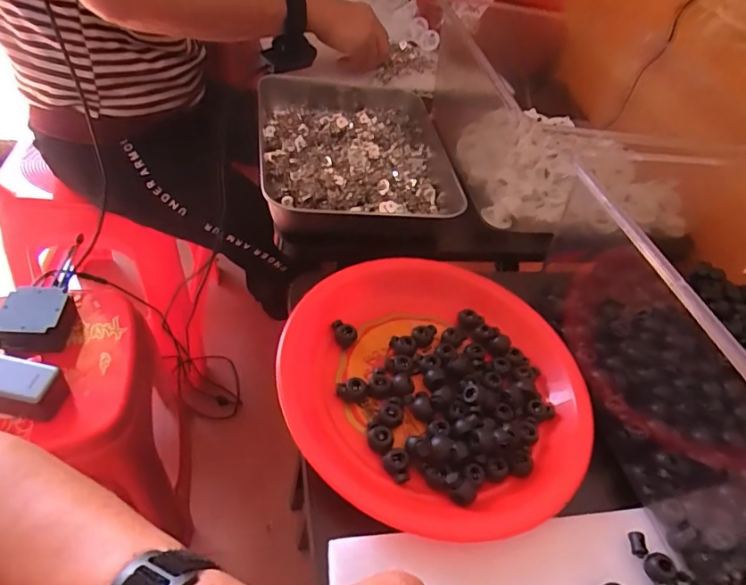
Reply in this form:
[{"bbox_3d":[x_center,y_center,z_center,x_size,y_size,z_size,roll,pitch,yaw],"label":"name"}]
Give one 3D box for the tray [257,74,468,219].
[{"bbox_3d":[-0.017,-0.163,0.554,0.212,0.045,0.266,-2,49,-16],"label":"tray"}]

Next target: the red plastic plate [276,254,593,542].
[{"bbox_3d":[0.052,0.056,0.375,0.221,0.027,0.238,29,48,13],"label":"red plastic plate"}]

